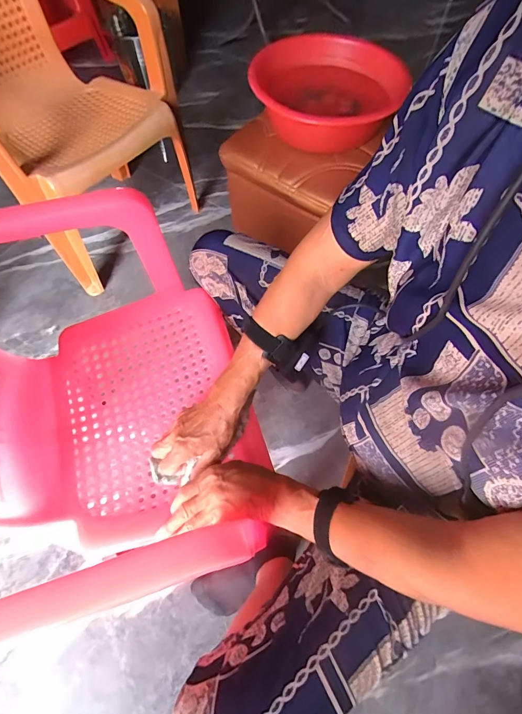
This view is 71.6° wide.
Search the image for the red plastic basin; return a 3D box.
[{"bbox_3d":[0.151,-0.584,0.793,0.277,0.111,0.288,0,63,0],"label":"red plastic basin"}]

